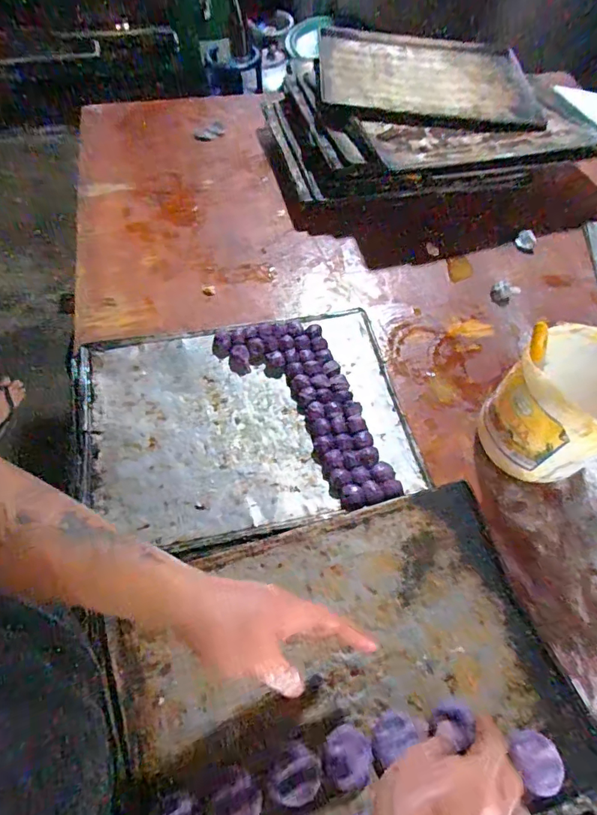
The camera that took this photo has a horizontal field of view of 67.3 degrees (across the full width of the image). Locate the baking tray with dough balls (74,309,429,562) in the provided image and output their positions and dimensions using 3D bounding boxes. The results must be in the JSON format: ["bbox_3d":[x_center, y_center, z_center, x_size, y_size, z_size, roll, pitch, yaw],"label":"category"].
[{"bbox_3d":[-0.070,0.016,0.627,0.432,0.027,0.323,-10,62,-8],"label":"baking tray with dough balls"}]

